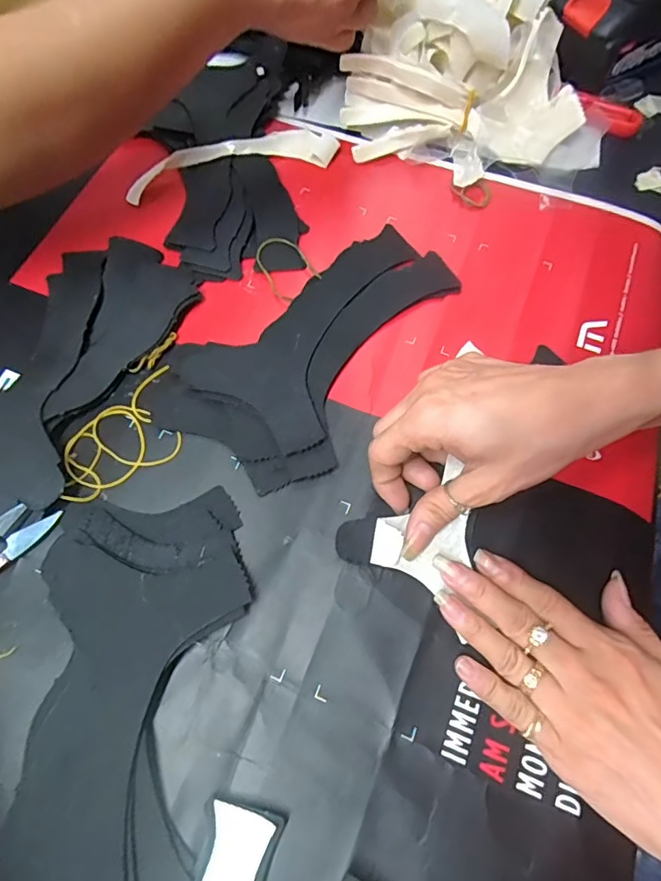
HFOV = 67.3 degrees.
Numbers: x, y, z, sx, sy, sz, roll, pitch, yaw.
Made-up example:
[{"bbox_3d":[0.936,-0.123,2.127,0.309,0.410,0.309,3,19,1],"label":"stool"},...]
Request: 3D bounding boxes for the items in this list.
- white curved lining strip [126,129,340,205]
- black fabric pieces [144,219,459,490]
[{"bbox_3d":[-0.077,-0.220,0.388,0.162,0.019,0.045,-13,61,-10],"label":"white curved lining strip"},{"bbox_3d":[-0.012,-0.071,0.327,0.115,0.009,0.204,32,71,11],"label":"black fabric pieces"}]

